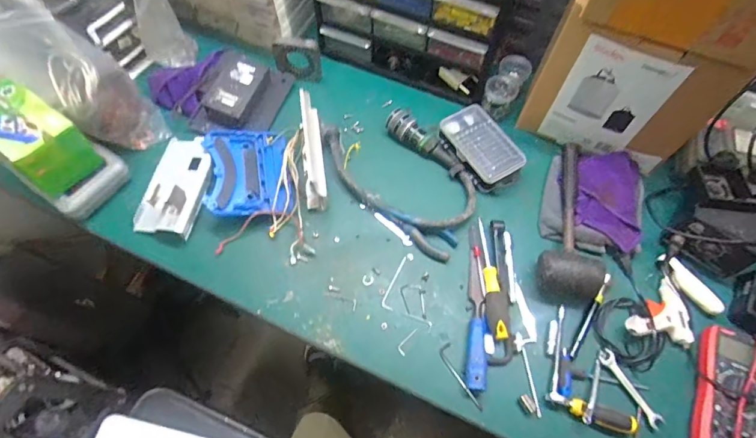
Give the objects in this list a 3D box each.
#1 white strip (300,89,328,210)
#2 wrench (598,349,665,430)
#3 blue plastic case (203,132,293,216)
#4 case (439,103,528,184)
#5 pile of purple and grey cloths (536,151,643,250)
[{"bbox_3d":[-0.120,-0.124,0.767,0.038,0.064,0.210,-5,89,-2],"label":"white strip"},{"bbox_3d":[0.389,0.258,0.646,0.024,0.004,0.123,-28,68,-11],"label":"wrench"},{"bbox_3d":[-0.237,-0.086,0.781,0.143,0.053,0.179,-12,66,-5],"label":"blue plastic case"},{"bbox_3d":[0.197,-0.142,0.793,0.093,0.030,0.160,-29,67,-15],"label":"case"},{"bbox_3d":[0.396,-0.037,0.774,0.172,0.053,0.186,14,66,7],"label":"pile of purple and grey cloths"}]

